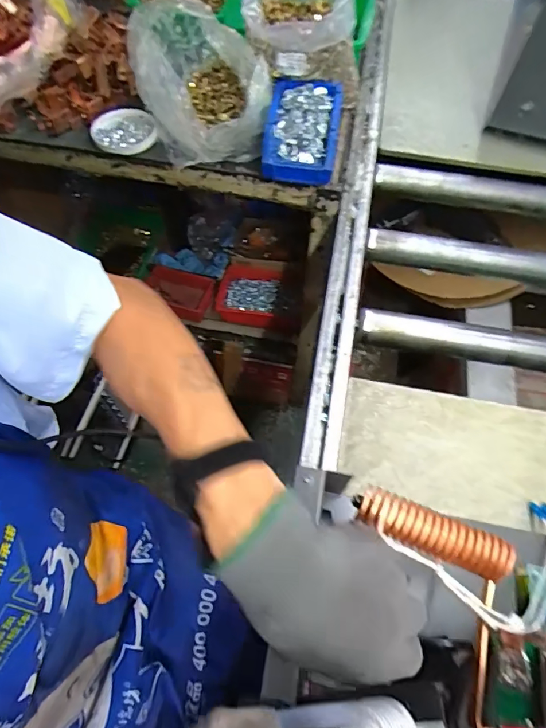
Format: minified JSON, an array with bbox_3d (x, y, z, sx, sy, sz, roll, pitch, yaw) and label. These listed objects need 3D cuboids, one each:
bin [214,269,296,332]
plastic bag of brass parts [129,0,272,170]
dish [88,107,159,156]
[{"bbox_3d":[-0.033,-0.148,1.013,0.189,0.054,0.131,14,62,6],"label":"bin"},{"bbox_3d":[-0.110,-0.417,0.664,0.154,0.119,0.231,-18,63,-11],"label":"plastic bag of brass parts"},{"bbox_3d":[-0.236,-0.364,0.700,0.104,0.019,0.089,32,64,15],"label":"dish"}]

